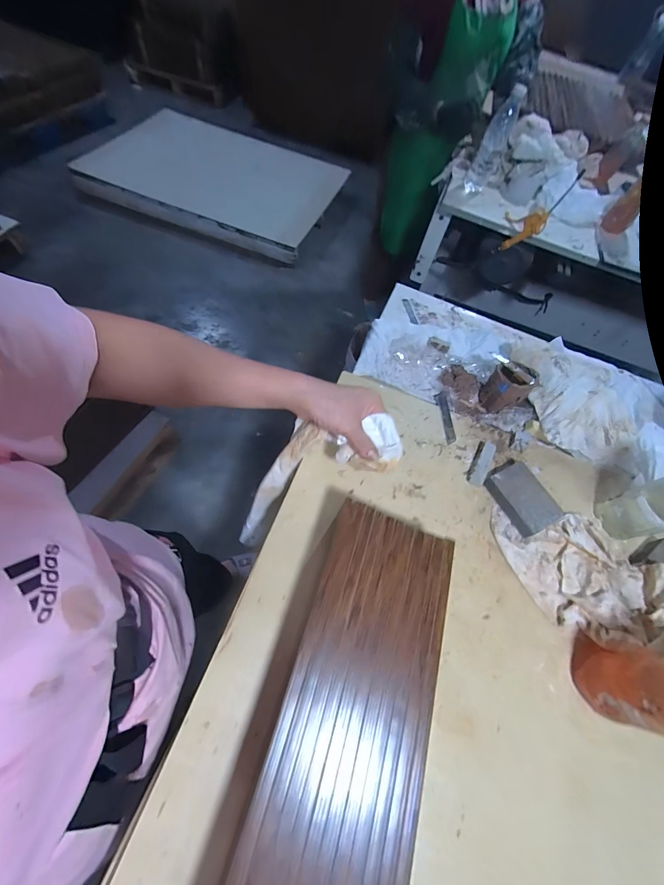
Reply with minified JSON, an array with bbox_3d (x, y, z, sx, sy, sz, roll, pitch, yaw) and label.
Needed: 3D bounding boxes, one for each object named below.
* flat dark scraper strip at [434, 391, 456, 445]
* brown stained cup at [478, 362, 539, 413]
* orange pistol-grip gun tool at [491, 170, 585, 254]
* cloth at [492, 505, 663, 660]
[{"bbox_3d":[0.197,-0.046,0.578,0.020,0.004,0.106,1,62,-8],"label":"flat dark scraper strip"},{"bbox_3d":[0.301,-0.097,0.586,0.064,0.086,0.066,6,59,-11],"label":"brown stained cup"},{"bbox_3d":[0.521,-0.590,0.875,0.059,0.233,0.069,22,59,-27],"label":"orange pistol-grip gun tool"},{"bbox_3d":[0.359,0.177,0.444,0.246,0.058,0.180,3,63,-2],"label":"cloth"}]

